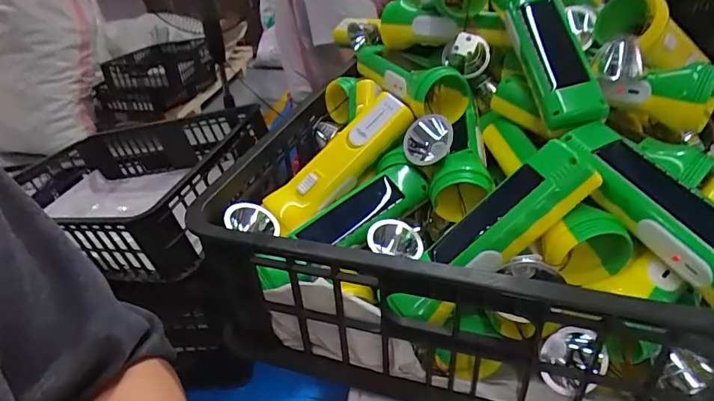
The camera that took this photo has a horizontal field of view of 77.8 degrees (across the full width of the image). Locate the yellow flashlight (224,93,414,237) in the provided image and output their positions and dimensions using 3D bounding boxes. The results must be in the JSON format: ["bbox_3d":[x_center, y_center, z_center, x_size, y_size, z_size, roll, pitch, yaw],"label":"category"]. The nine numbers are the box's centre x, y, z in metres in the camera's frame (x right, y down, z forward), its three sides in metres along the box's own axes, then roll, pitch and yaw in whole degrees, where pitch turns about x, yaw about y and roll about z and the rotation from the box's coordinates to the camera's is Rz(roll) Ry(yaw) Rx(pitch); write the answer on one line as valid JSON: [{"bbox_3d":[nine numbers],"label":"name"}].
[{"bbox_3d":[-0.031,-0.029,0.390,0.177,0.044,0.048,-41,44,-17],"label":"yellow flashlight"}]

